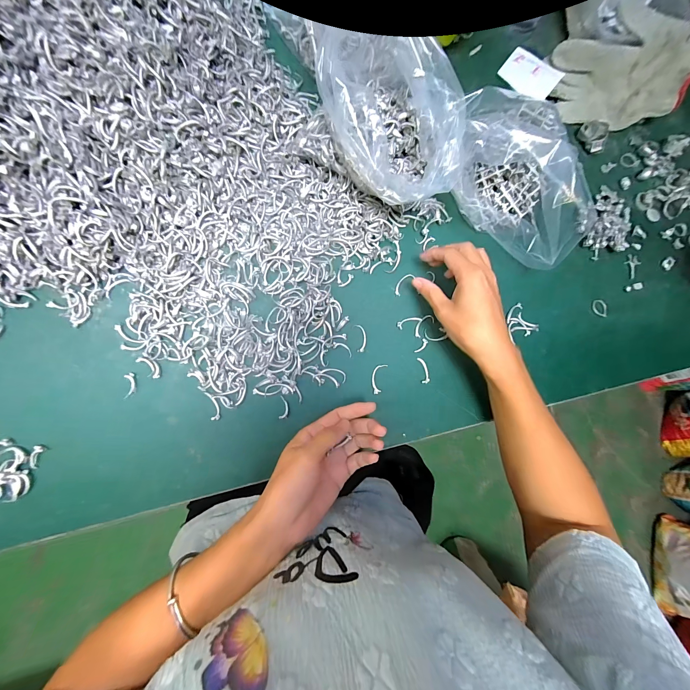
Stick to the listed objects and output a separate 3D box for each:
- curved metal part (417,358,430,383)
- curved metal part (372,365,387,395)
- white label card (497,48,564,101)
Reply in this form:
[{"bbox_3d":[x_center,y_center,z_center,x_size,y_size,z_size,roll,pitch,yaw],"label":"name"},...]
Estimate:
[{"bbox_3d":[0.091,0.029,0.334,0.009,0.004,0.029,-11,85,-9],"label":"curved metal part"},{"bbox_3d":[0.037,0.038,0.327,0.014,0.004,0.034,16,82,-6],"label":"curved metal part"},{"bbox_3d":[0.256,-0.374,0.406,0.075,0.004,0.050,39,98,3],"label":"white label card"}]

